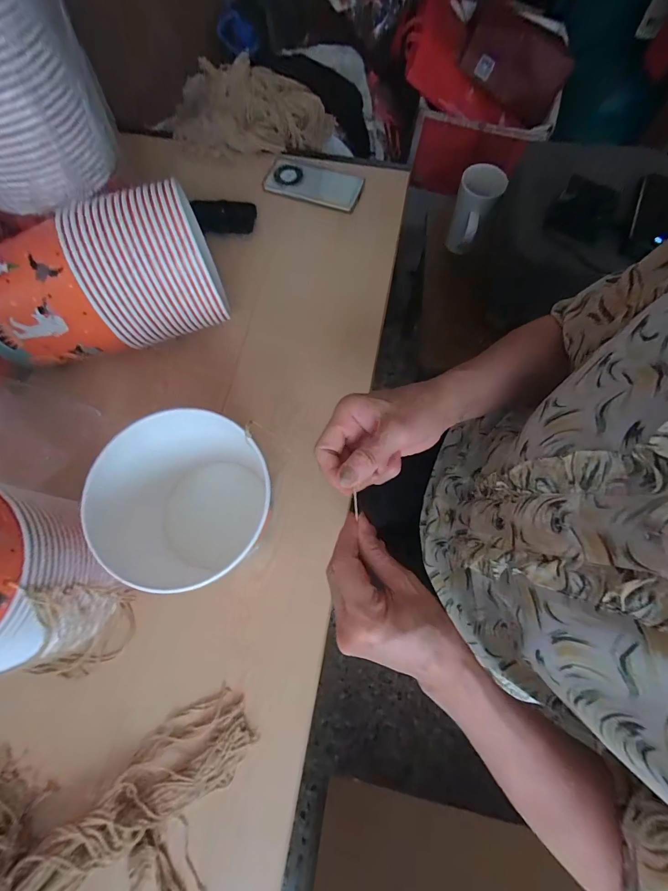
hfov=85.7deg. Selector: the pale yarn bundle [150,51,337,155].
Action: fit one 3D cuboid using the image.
[{"bbox_3d":[-0.166,-0.595,0.642,0.319,0.078,0.152,6,72,2],"label":"pale yarn bundle"}]

